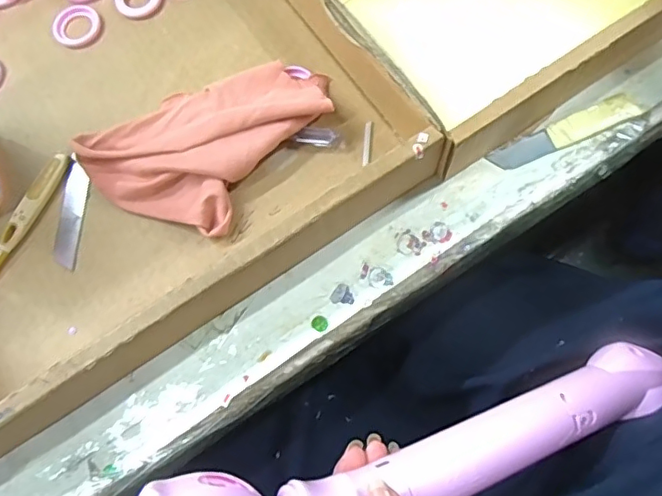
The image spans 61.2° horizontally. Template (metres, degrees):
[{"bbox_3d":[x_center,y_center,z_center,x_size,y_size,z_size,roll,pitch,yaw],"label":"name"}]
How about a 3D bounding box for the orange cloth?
[{"bbox_3d":[-0.089,-0.088,0.394,0.122,0.031,0.161,40,79,14],"label":"orange cloth"}]

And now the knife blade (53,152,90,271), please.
[{"bbox_3d":[-0.185,-0.026,0.400,0.019,0.004,0.082,2,73,4],"label":"knife blade"}]

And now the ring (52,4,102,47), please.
[{"bbox_3d":[-0.204,-0.179,0.448,0.037,0.004,0.037,-1,73,3],"label":"ring"}]

